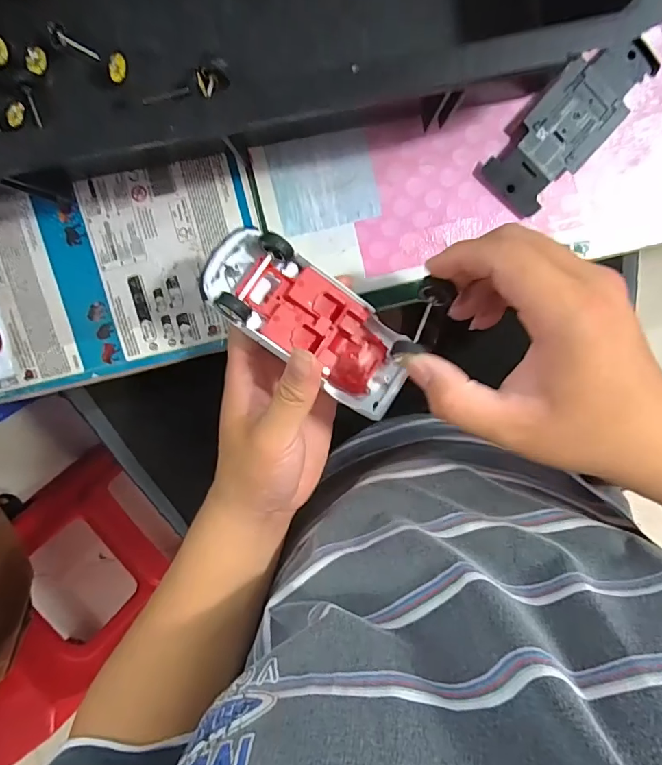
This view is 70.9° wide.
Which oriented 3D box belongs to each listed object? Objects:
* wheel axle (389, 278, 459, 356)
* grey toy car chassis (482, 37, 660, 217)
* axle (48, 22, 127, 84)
[{"bbox_3d":[0.048,-0.032,0.244,0.018,0.013,0.047,27,73,-4],"label":"wheel axle"},{"bbox_3d":[0.157,-0.170,0.306,0.048,0.011,0.120,41,98,-6],"label":"grey toy car chassis"},{"bbox_3d":[-0.156,-0.212,0.296,0.052,0.013,0.017,27,99,-4],"label":"axle"}]

